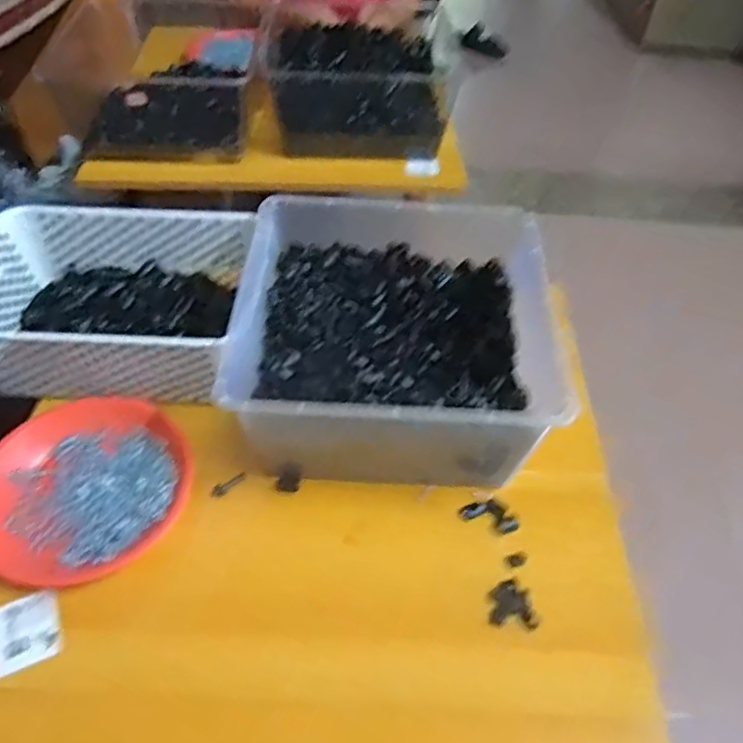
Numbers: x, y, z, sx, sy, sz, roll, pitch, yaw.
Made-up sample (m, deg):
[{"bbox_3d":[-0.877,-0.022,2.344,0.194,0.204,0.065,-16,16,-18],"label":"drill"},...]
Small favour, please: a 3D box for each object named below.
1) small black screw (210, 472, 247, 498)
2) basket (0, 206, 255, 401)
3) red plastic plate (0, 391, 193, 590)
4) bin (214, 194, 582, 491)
[{"bbox_3d":[-0.139,0.110,0.618,0.040,0.007,0.012,-35,59,-29],"label":"small black screw"},{"bbox_3d":[-0.286,-0.079,0.701,0.285,0.094,0.214,3,49,-1],"label":"basket"},{"bbox_3d":[-0.274,0.104,0.601,0.188,0.019,0.187,2,49,-2],"label":"red plastic plate"},{"bbox_3d":[0.018,-0.029,0.664,0.289,0.149,0.303,5,49,0],"label":"bin"}]

